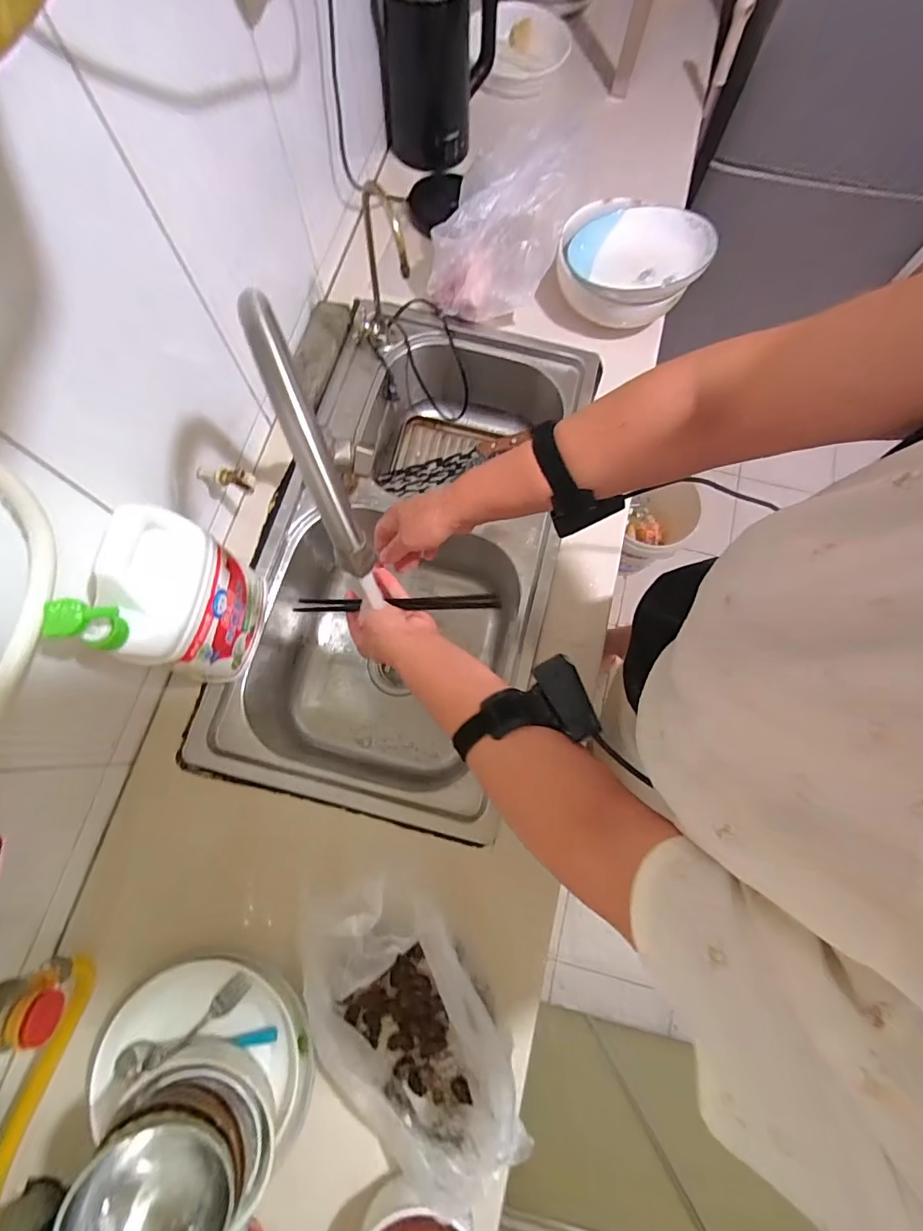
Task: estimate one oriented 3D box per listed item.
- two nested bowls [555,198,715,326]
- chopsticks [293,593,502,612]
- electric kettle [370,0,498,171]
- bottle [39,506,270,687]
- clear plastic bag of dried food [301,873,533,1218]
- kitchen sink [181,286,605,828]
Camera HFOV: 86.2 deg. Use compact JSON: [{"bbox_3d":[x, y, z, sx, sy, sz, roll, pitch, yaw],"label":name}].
[{"bbox_3d":[0.246,-0.521,0.732,0.191,0.084,0.191,0,75,-2],"label":"two nested bowls"},{"bbox_3d":[-0.081,-0.013,0.541,0.256,0.012,0.014,-1,73,25],"label":"chopsticks"},{"bbox_3d":[-0.035,-0.867,0.764,0.130,0.231,0.175,23,75,4],"label":"electric kettle"},{"bbox_3d":[-0.281,-0.015,0.504,0.067,0.225,0.140,12,75,2],"label":"bottle"},{"bbox_3d":[-0.059,0.419,0.505,0.155,0.095,0.269,-28,77,-9],"label":"clear plastic bag of dried food"},{"bbox_3d":[-0.074,-0.091,0.767,0.409,0.223,0.724,14,75,2],"label":"kitchen sink"}]

